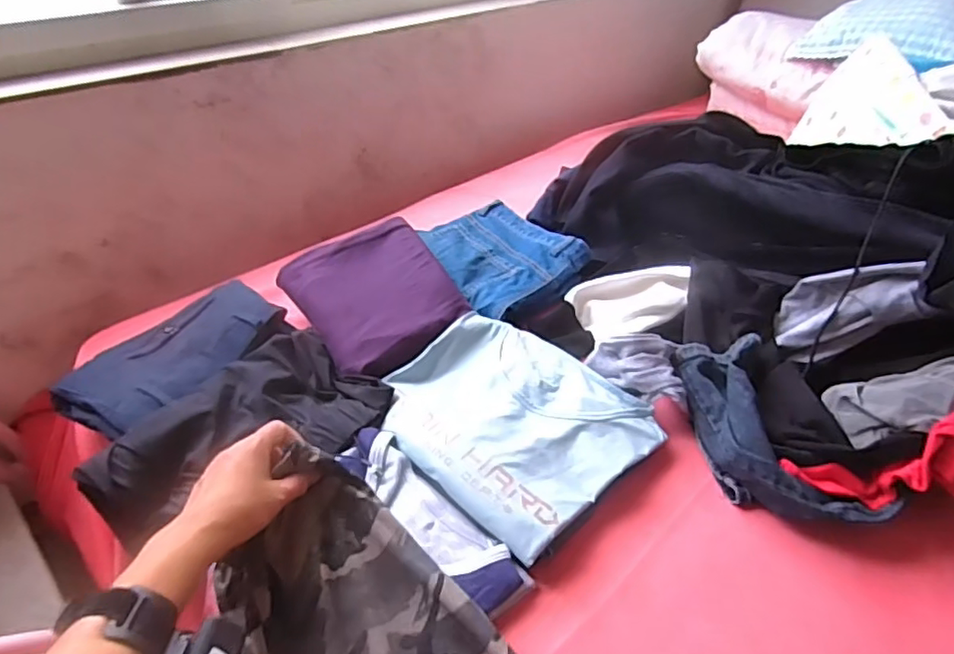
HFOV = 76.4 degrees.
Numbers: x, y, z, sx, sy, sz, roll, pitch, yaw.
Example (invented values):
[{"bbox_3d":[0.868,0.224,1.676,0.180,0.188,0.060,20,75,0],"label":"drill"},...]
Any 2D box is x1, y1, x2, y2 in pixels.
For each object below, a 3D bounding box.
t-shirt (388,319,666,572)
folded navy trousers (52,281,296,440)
[{"bbox_3d":[0.040,0.094,0.683,0.267,0.027,0.244,32,47,28],"label":"t-shirt"},{"bbox_3d":[-0.360,0.023,0.719,0.145,0.036,0.242,31,47,27],"label":"folded navy trousers"}]

